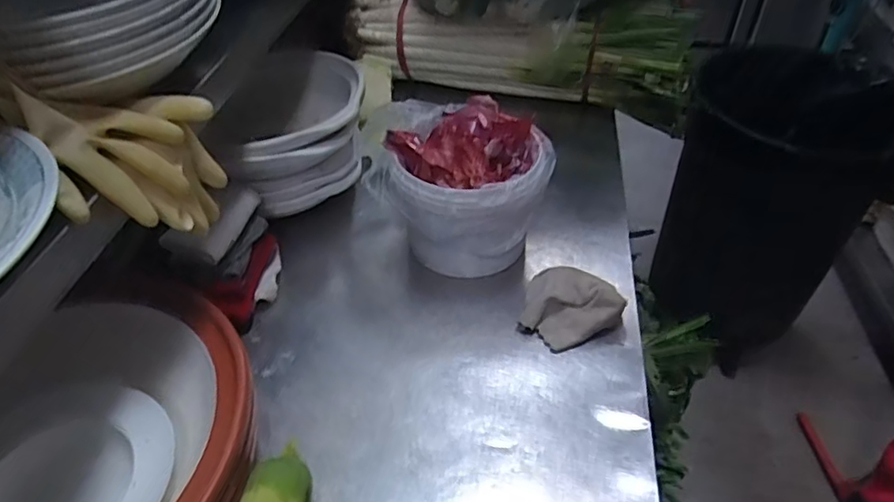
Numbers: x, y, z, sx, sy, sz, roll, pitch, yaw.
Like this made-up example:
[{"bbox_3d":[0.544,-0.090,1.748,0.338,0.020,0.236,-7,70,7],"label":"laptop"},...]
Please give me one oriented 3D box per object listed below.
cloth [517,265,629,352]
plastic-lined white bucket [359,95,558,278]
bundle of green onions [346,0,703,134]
[{"bbox_3d":[0.152,0.069,0.759,0.131,0.037,0.097,-16,46,-15],"label":"cloth"},{"bbox_3d":[0.017,-0.083,0.828,0.227,0.189,0.205,-12,45,-12],"label":"plastic-lined white bucket"},{"bbox_3d":[0.131,-0.376,1.123,0.634,0.191,0.168,9,45,11],"label":"bundle of green onions"}]

